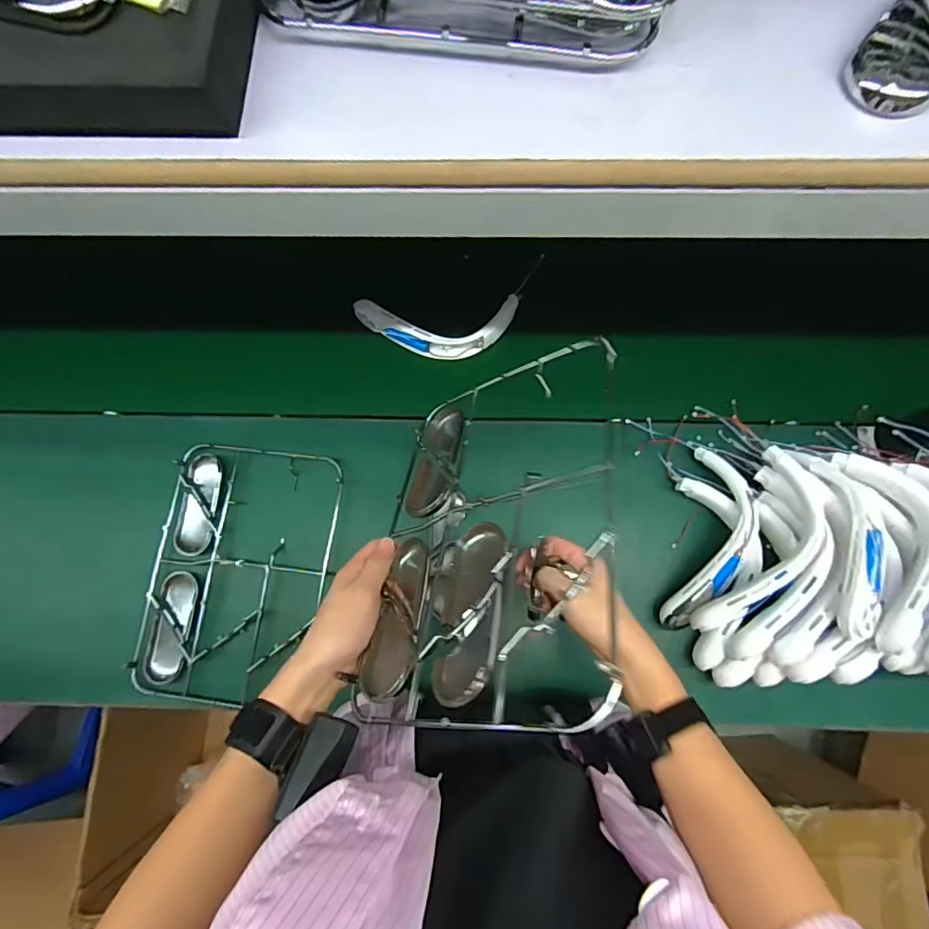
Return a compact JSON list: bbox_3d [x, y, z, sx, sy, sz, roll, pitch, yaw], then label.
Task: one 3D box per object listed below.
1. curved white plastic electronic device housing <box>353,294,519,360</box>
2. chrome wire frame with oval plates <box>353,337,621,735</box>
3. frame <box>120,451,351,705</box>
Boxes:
[{"bbox_3d":[-0.037,-0.197,0.725,0.228,0.041,0.080,-5,78,0],"label":"curved white plastic electronic device housing"},{"bbox_3d":[0.022,0.044,0.421,0.225,0.019,0.325,-20,44,34],"label":"chrome wire frame with oval plates"},{"bbox_3d":[-0.295,0.140,0.656,0.236,0.031,0.327,6,78,3],"label":"frame"}]

